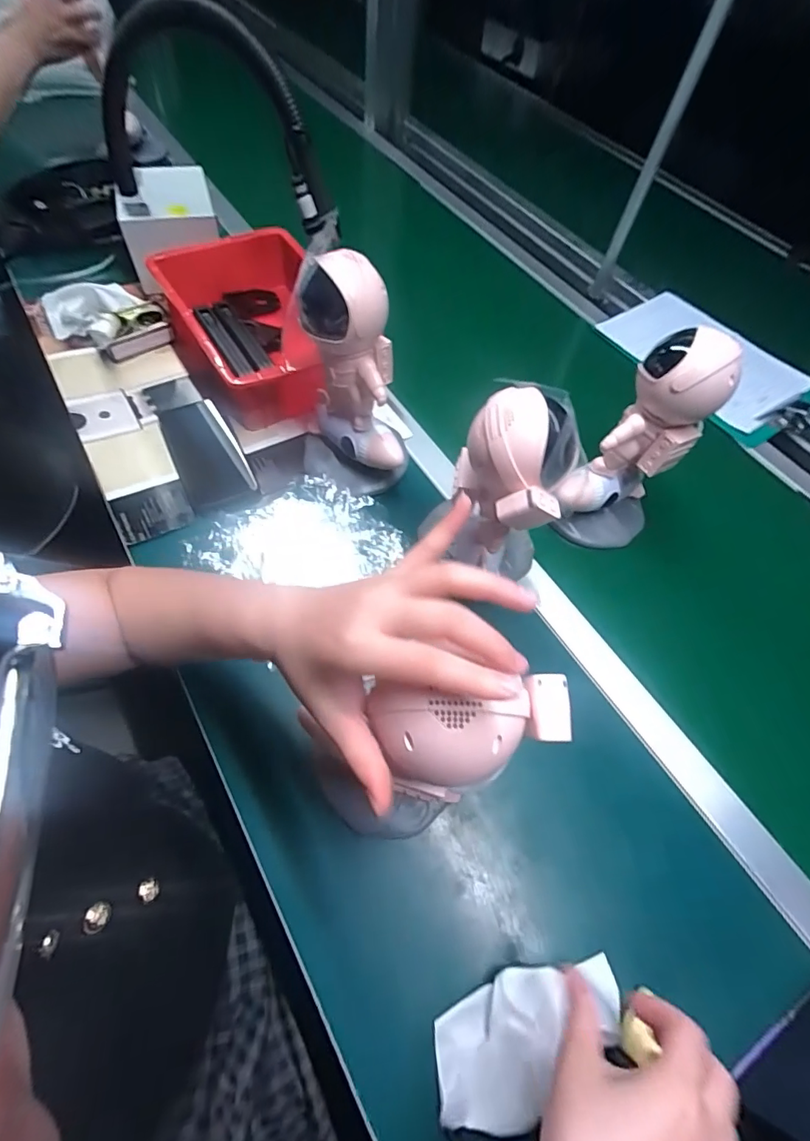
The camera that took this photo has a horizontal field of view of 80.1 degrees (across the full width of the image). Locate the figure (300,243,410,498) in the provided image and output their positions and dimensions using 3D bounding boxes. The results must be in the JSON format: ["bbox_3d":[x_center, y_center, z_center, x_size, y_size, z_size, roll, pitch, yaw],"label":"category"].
[{"bbox_3d":[-0.059,-0.200,0.515,0.113,0.230,0.118,-5,59,-10],"label":"figure"}]

